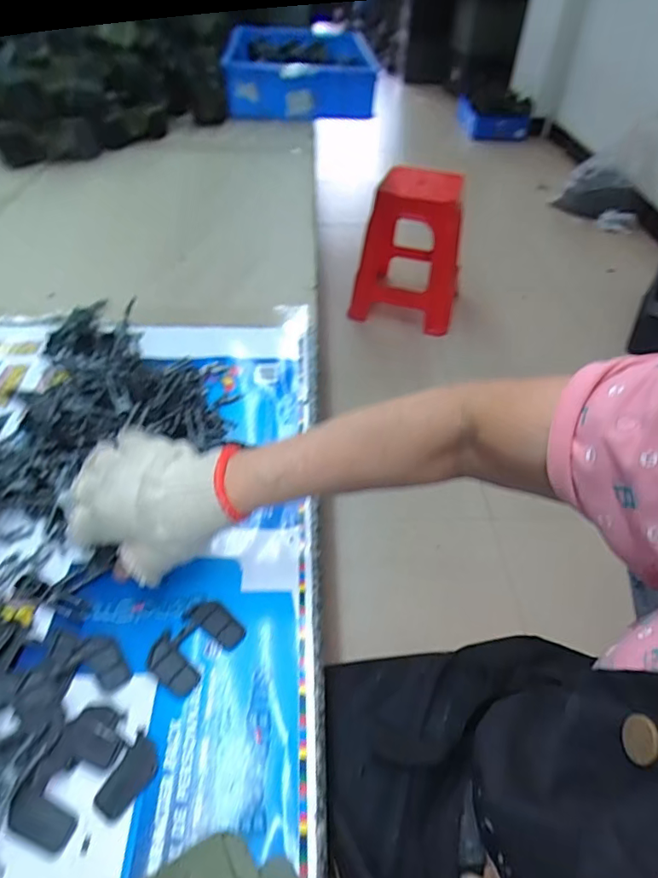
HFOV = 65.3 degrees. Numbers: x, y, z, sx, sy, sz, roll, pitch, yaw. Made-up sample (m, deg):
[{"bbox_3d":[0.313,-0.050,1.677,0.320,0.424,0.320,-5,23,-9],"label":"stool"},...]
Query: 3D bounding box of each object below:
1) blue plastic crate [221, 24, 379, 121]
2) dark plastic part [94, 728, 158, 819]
[{"bbox_3d":[-0.097,-1.050,1.461,0.383,0.135,0.522,-4,46,-7],"label":"blue plastic crate"},{"bbox_3d":[-0.126,0.214,0.326,0.024,0.004,0.045,22,48,17],"label":"dark plastic part"}]

